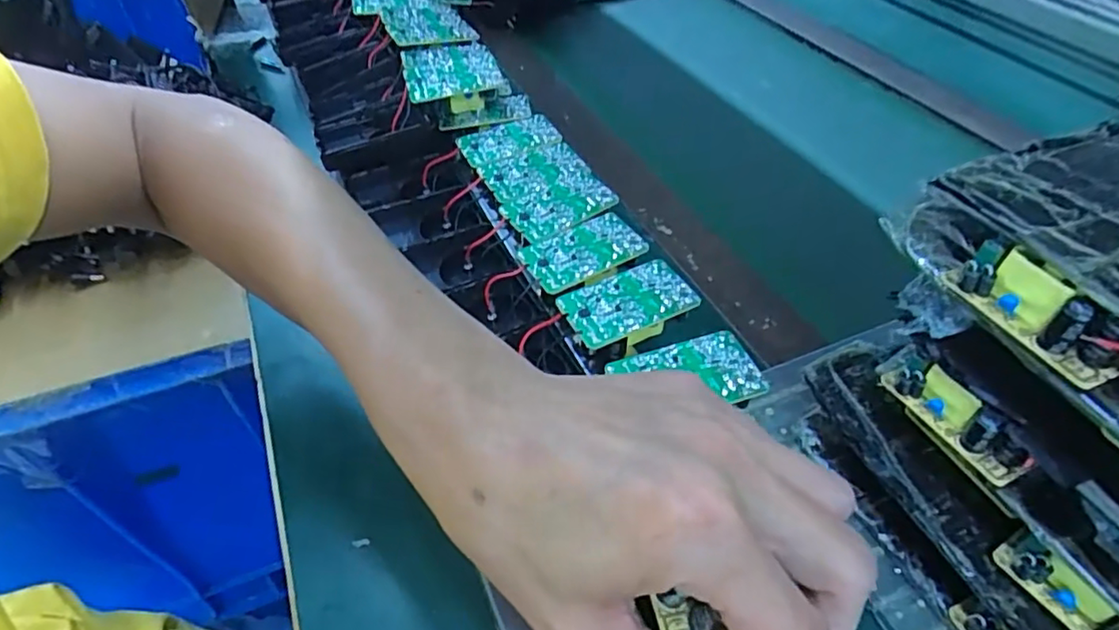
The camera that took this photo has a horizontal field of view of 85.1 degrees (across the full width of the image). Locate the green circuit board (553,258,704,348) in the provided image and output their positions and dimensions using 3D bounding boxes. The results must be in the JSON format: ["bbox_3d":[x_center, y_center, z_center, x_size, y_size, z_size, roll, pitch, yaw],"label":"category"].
[{"bbox_3d":[0.034,-0.006,0.301,0.062,0.005,0.036,-18,49,-17],"label":"green circuit board"}]

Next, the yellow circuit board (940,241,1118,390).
[{"bbox_3d":[0.176,-0.003,0.224,0.019,0.023,0.063,-20,50,-18],"label":"yellow circuit board"}]

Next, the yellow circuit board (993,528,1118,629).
[{"bbox_3d":[0.201,0.114,0.235,0.018,0.013,0.062,-17,49,-16],"label":"yellow circuit board"}]

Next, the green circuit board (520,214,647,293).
[{"bbox_3d":[0.012,-0.036,0.325,0.062,0.004,0.038,-23,51,-21],"label":"green circuit board"}]

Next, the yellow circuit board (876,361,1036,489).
[{"bbox_3d":[0.171,0.042,0.262,0.016,0.022,0.061,-19,49,-18],"label":"yellow circuit board"}]

